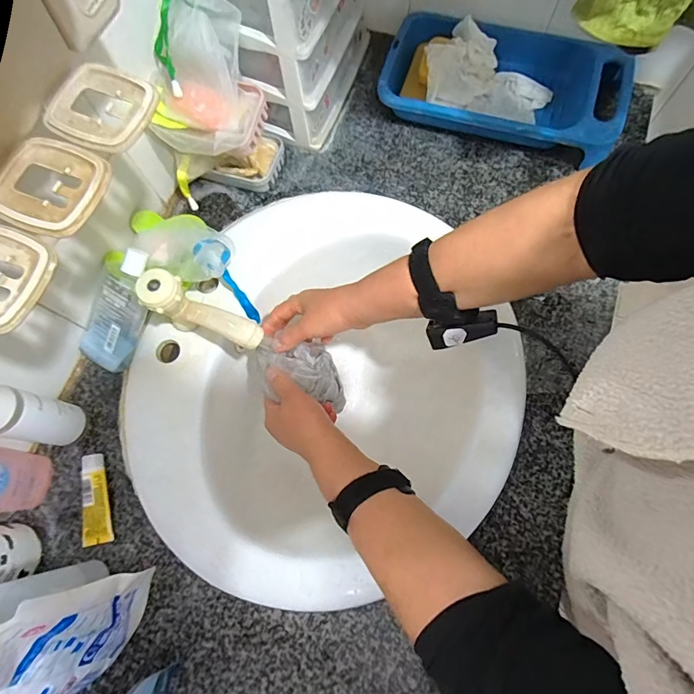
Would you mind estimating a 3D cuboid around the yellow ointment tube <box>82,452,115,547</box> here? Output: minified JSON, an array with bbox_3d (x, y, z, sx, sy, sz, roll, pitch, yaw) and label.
[{"bbox_3d":[-0.275,0.165,0.452,0.028,0.021,0.093,-14,72,-2],"label":"yellow ointment tube"}]

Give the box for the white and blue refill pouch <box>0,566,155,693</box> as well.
[{"bbox_3d":[-0.247,0.262,0.317,0.040,0.215,0.163,35,76,13],"label":"white and blue refill pouch"}]

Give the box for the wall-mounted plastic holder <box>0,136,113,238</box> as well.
[{"bbox_3d":[-0.214,-0.115,0.299,0.068,0.013,0.070,19,74,9],"label":"wall-mounted plastic holder"}]

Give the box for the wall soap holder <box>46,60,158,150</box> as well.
[{"bbox_3d":[-0.187,-0.182,0.317,0.066,0.014,0.069,19,74,8],"label":"wall soap holder"}]

